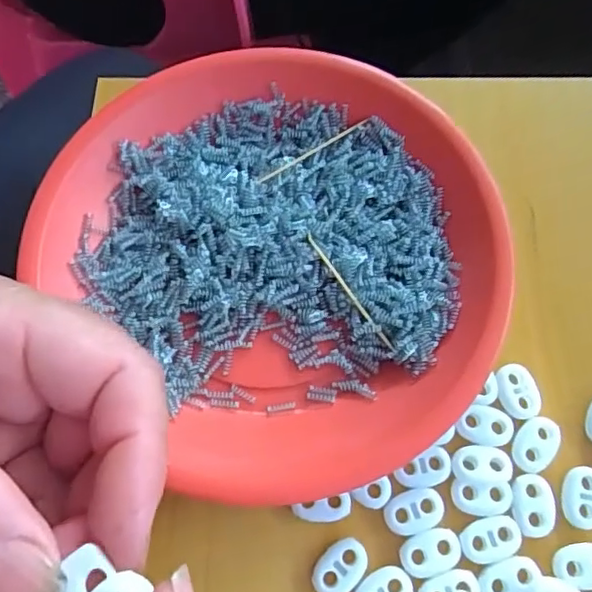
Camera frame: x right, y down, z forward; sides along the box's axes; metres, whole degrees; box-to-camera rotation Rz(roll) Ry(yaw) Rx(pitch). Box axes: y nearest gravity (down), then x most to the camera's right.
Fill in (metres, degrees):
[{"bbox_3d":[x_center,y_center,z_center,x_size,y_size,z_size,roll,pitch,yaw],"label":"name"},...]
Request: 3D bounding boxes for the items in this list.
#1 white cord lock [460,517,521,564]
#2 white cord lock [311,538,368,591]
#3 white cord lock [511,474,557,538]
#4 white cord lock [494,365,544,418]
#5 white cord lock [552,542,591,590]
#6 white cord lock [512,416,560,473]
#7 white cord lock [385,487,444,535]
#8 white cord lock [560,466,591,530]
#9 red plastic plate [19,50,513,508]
[{"bbox_3d":[0.072,0.090,0.214,0.022,0.004,0.015,-11,72,-3],"label":"white cord lock"},{"bbox_3d":[0.016,0.100,0.214,0.022,0.004,0.015,-41,76,-12],"label":"white cord lock"},{"bbox_3d":[0.089,0.078,0.217,0.016,0.004,0.021,-10,72,-2],"label":"white cord lock"},{"bbox_3d":[0.089,0.038,0.234,0.016,0.004,0.022,-21,73,-6],"label":"white cord lock"},{"bbox_3d":[0.105,0.098,0.211,0.023,0.004,0.015,-9,72,-2],"label":"white cord lock"},{"bbox_3d":[0.094,0.058,0.226,0.015,0.004,0.023,40,77,13],"label":"white cord lock"},{"bbox_3d":[0.045,0.081,0.218,0.022,0.004,0.015,-18,72,-5],"label":"white cord lock"},{"bbox_3d":[0.108,0.075,0.218,0.016,0.004,0.022,10,72,4],"label":"white cord lock"},{"bbox_3d":[-0.002,-0.022,0.244,0.174,0.020,0.184,0,72,1],"label":"red plastic plate"}]

